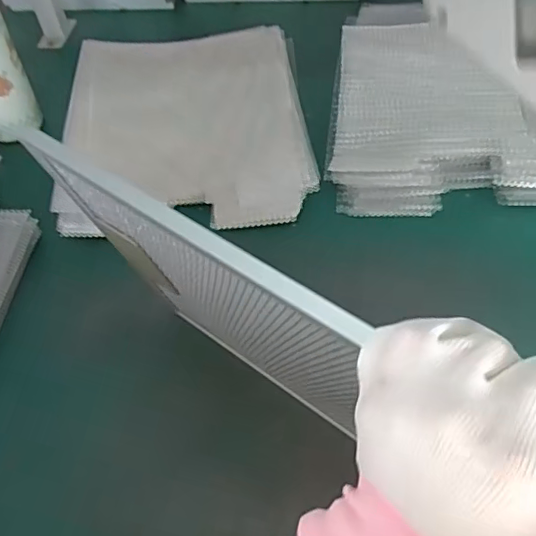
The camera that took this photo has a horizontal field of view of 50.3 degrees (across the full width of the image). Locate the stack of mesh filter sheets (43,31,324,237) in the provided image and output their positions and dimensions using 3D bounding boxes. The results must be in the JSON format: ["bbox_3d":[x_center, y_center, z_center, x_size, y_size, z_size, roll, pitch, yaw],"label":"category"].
[{"bbox_3d":[-0.098,-0.189,0.695,0.283,0.021,0.352,-6,54,1],"label":"stack of mesh filter sheets"}]

